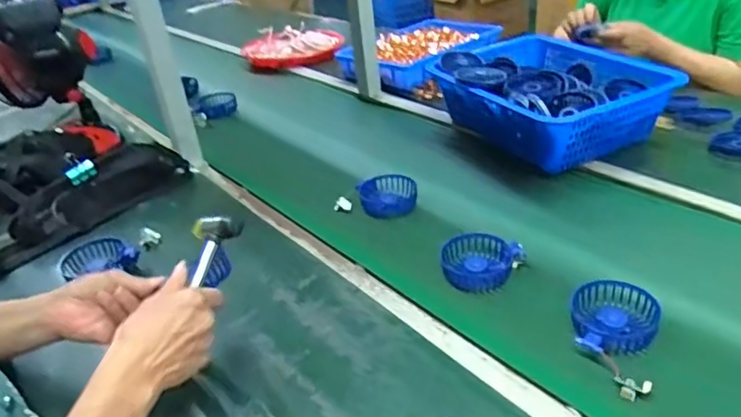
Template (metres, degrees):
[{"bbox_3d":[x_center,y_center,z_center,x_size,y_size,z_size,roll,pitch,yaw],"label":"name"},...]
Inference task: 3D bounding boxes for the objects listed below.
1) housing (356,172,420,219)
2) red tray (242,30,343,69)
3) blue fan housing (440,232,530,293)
[{"bbox_3d":[0.030,-0.019,0.881,0.086,0.024,0.089,-5,32,3],"label":"housing"},{"bbox_3d":[-0.204,-0.425,1.537,0.269,0.059,0.204,-9,31,-3],"label":"red tray"},{"bbox_3d":[0.139,0.068,0.723,0.096,0.029,0.081,8,35,22],"label":"blue fan housing"}]

